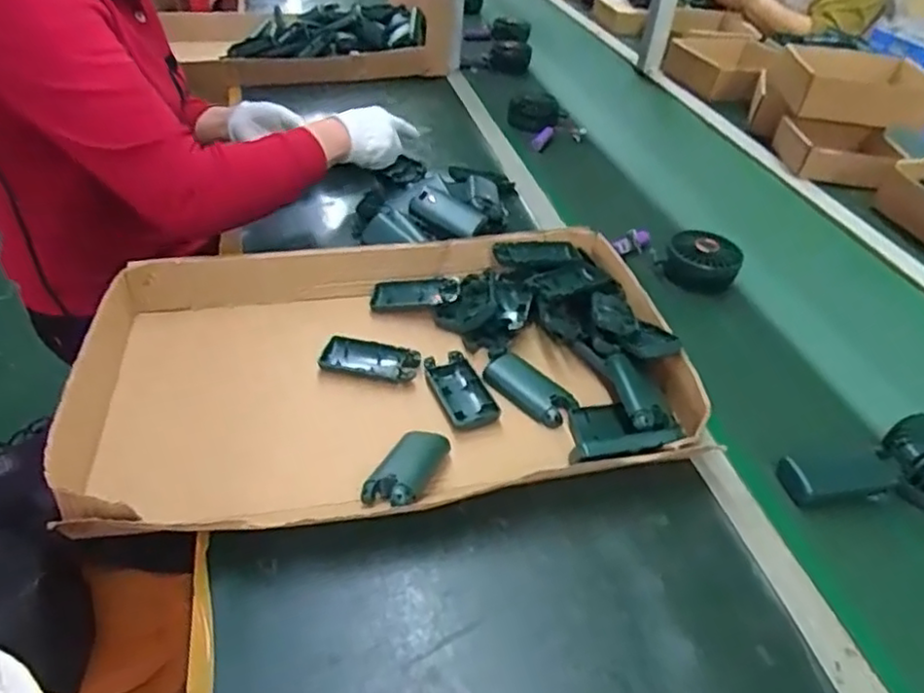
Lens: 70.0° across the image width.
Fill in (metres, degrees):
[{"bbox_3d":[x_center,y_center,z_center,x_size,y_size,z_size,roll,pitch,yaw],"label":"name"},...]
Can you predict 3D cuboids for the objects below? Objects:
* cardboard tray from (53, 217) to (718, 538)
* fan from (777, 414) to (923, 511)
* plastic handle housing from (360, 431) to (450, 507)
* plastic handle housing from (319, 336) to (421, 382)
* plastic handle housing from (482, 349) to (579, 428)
[{"bbox_3d":[-0.068,0.013,0.611,0.538,0.064,0.328,-5,41,-13],"label":"cardboard tray"},{"bbox_3d":[0.362,0.105,0.557,0.181,0.032,0.082,-12,43,-10],"label":"fan"},{"bbox_3d":[-0.042,0.096,0.525,0.042,0.016,0.092,13,26,17],"label":"plastic handle housing"},{"bbox_3d":[-0.089,0.013,0.644,0.091,0.018,0.043,9,40,4],"label":"plastic handle housing"},{"bbox_3d":[0.060,0.037,0.615,0.038,0.013,0.098,-28,51,-34],"label":"plastic handle housing"}]

